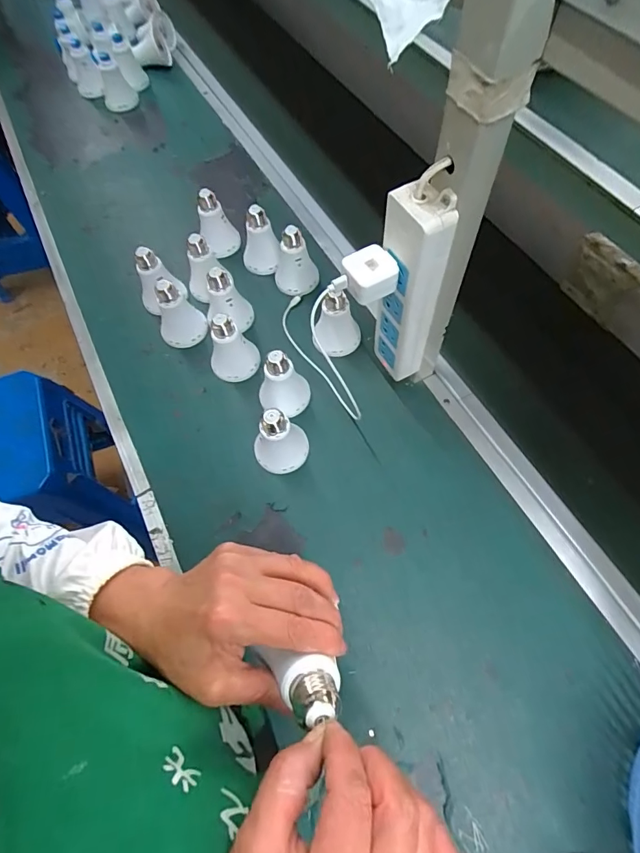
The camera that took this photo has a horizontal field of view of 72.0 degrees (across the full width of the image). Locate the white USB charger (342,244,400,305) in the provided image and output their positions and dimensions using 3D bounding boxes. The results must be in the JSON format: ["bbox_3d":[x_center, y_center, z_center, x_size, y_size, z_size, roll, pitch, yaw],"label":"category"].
[{"bbox_3d":[0.046,-0.138,0.397,0.044,0.022,0.043,-20,65,-5],"label":"white USB charger"}]

